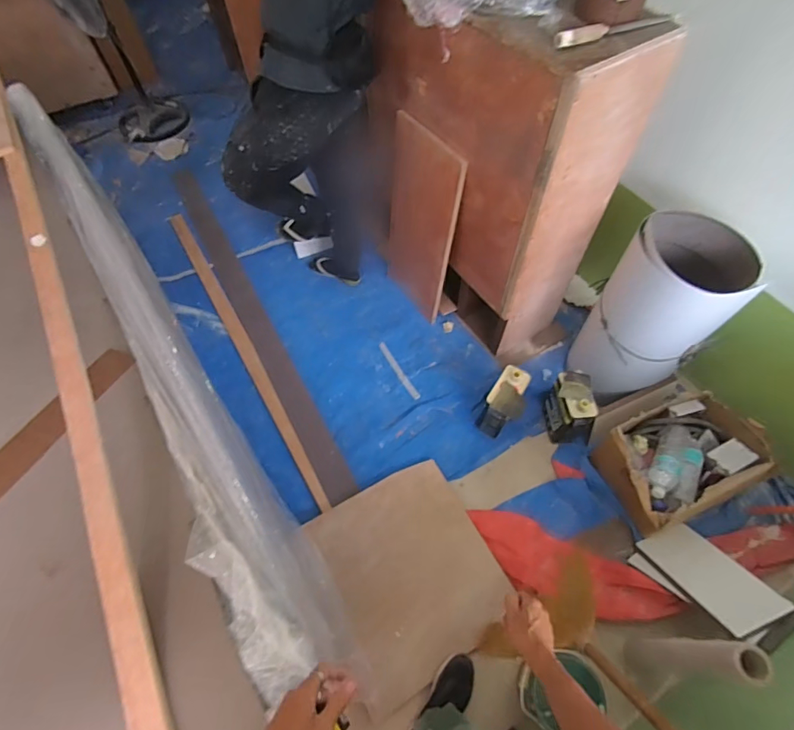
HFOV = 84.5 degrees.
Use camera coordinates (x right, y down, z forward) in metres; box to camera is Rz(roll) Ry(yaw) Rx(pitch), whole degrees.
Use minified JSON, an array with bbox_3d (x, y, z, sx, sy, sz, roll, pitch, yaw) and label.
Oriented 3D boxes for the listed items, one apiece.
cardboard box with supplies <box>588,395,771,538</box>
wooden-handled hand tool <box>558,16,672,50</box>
[{"bbox_3d":[0.893,0.300,1.397,0.450,0.197,0.312,-23,62,-12],"label":"cardboard box with supplies"},{"bbox_3d":[0.463,-0.710,0.929,0.286,0.027,0.034,-22,62,-11],"label":"wooden-handled hand tool"}]

